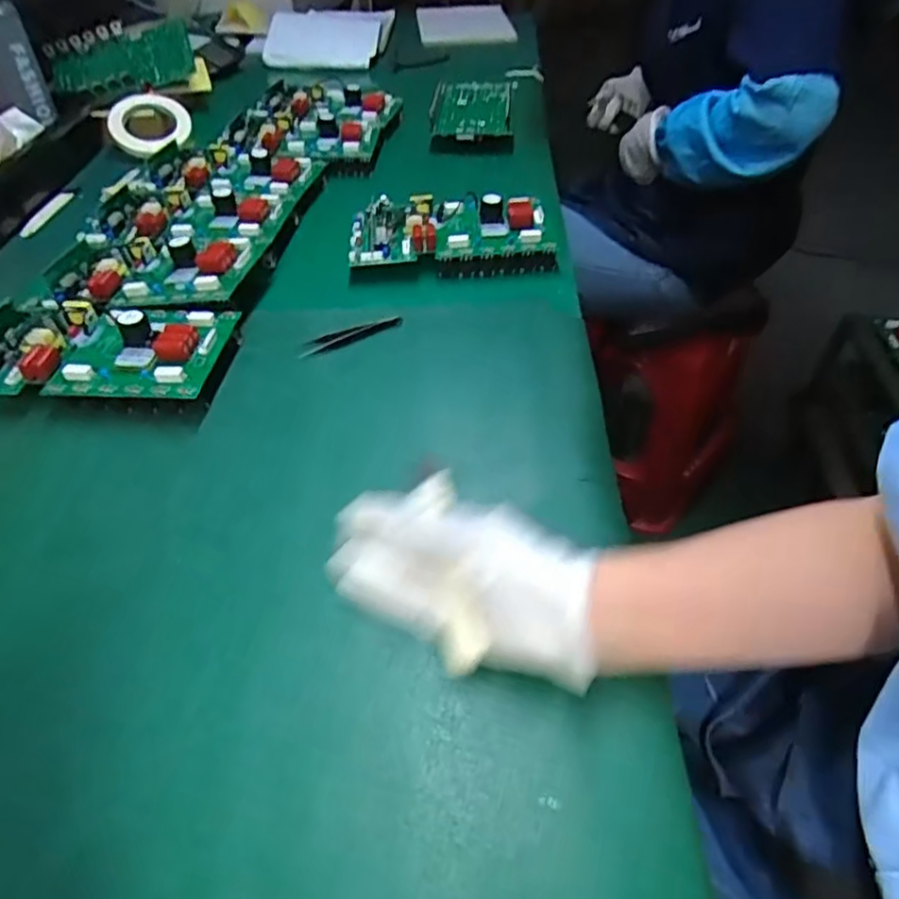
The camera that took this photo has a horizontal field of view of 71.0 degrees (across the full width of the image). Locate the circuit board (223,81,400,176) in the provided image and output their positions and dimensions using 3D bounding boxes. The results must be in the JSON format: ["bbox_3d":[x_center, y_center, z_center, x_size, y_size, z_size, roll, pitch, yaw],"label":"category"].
[{"bbox_3d":[-0.196,-0.509,0.966,0.216,0.041,0.302,7,46,5],"label":"circuit board"}]

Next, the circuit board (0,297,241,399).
[{"bbox_3d":[-0.314,-0.090,0.568,0.218,0.051,0.127,2,46,3],"label":"circuit board"}]

